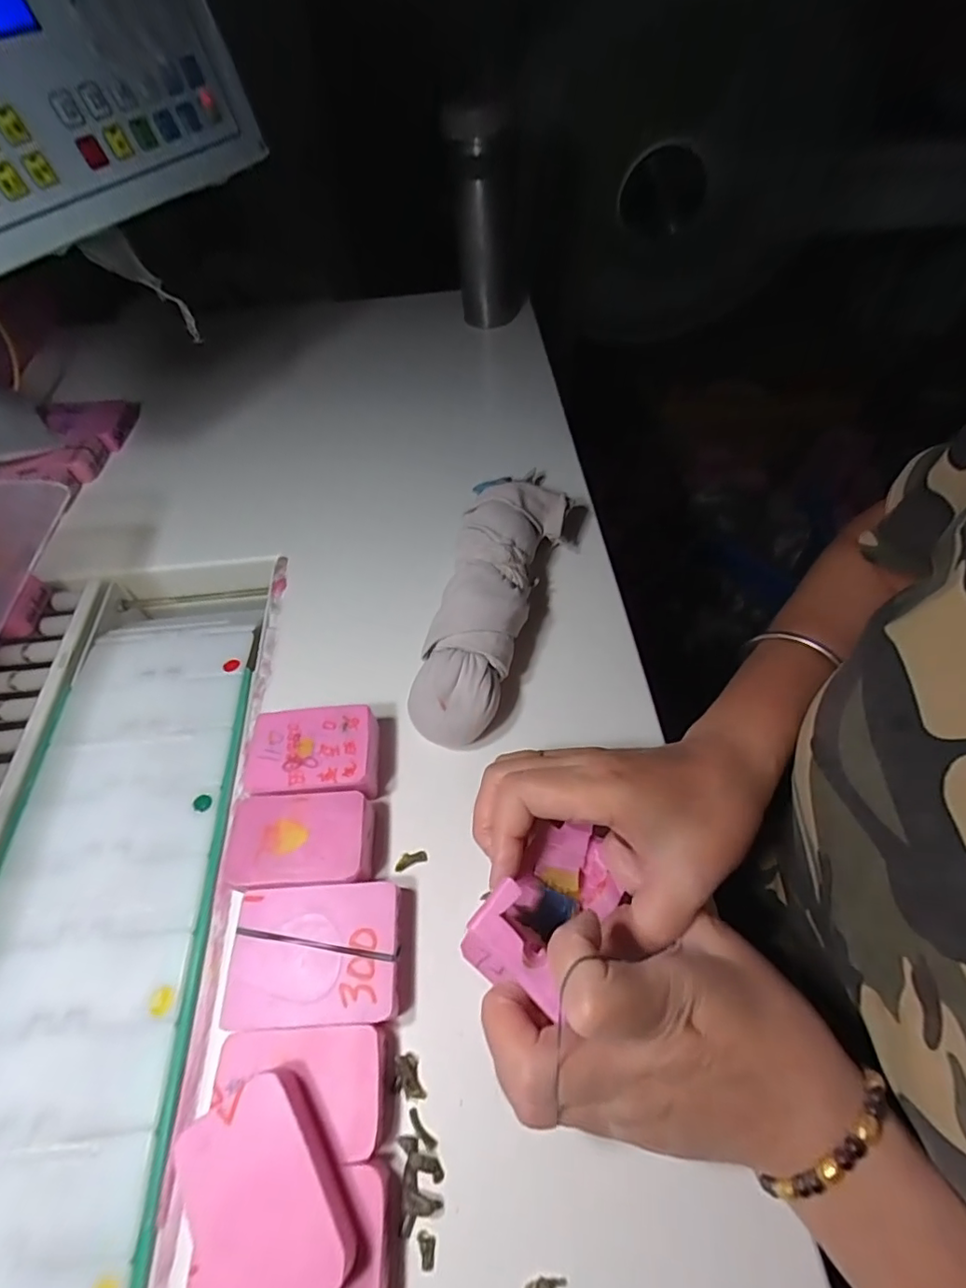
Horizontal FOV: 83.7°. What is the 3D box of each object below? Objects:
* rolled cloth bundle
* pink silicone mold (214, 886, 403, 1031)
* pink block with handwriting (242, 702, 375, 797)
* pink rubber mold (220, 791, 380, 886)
[{"bbox_3d":[0.002,-0.032,0.364,0.068,0.056,0.204,16,58,13],"label":"rolled cloth bundle"},{"bbox_3d":[-0.080,0.151,0.263,0.077,0.021,0.056,-4,56,0],"label":"pink silicone mold"},{"bbox_3d":[-0.096,0.065,0.313,0.073,0.029,0.049,-2,56,1],"label":"pink block with handwriting"},{"bbox_3d":[-0.096,0.106,0.289,0.072,0.024,0.045,-4,56,0],"label":"pink rubber mold"}]

